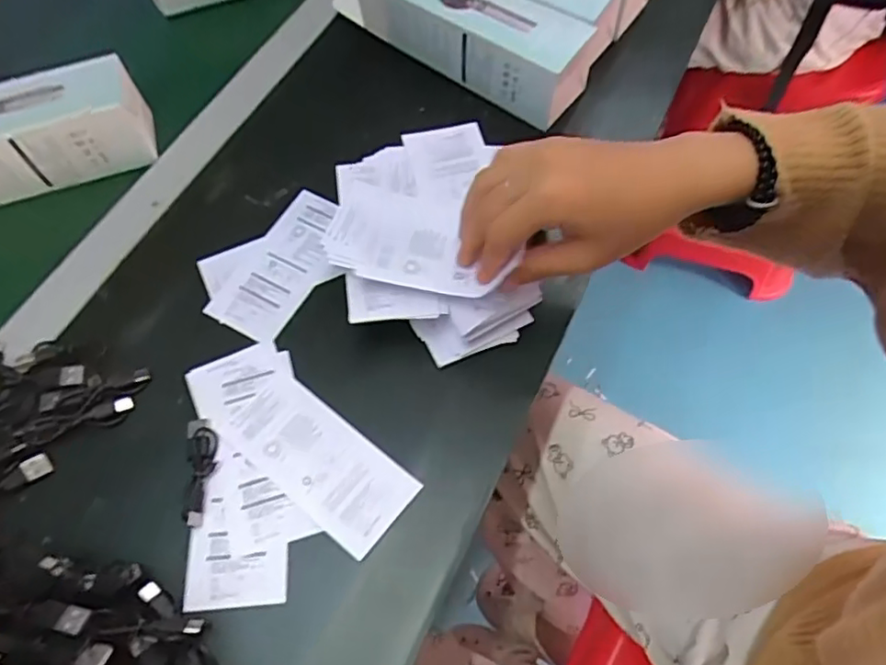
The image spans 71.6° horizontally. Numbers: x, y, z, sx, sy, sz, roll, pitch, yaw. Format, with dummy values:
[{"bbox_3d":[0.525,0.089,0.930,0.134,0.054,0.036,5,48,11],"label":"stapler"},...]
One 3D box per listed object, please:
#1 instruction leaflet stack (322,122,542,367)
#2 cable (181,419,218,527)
[{"bbox_3d":[-0.013,-0.062,0.409,0.116,0.053,0.154,-14,62,-4],"label":"instruction leaflet stack"},{"bbox_3d":[-0.142,0.080,0.359,0.018,0.006,0.063,-10,61,-2],"label":"cable"}]

